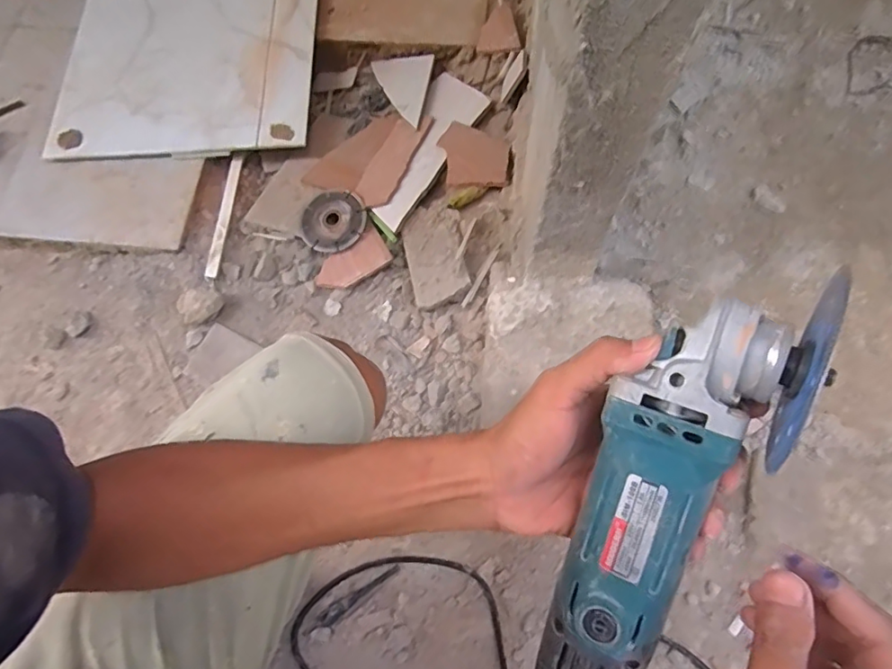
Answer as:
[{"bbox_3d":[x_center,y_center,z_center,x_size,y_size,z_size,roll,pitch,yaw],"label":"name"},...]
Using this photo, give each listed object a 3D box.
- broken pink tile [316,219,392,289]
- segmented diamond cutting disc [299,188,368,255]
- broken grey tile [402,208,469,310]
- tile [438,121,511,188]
[{"bbox_3d":[-0.127,-0.099,0.758,0.108,0.013,0.069,-43,62,-2],"label":"broken pink tile"},{"bbox_3d":[-0.159,-0.161,0.779,0.094,0.010,0.096,-3,75,11],"label":"segmented diamond cutting disc"},{"bbox_3d":[-0.018,-0.110,0.729,0.082,0.014,0.149,-15,59,13],"label":"broken grey tile"},{"bbox_3d":[0.038,-0.249,0.762,0.096,0.010,0.097,0,79,15],"label":"tile"}]

